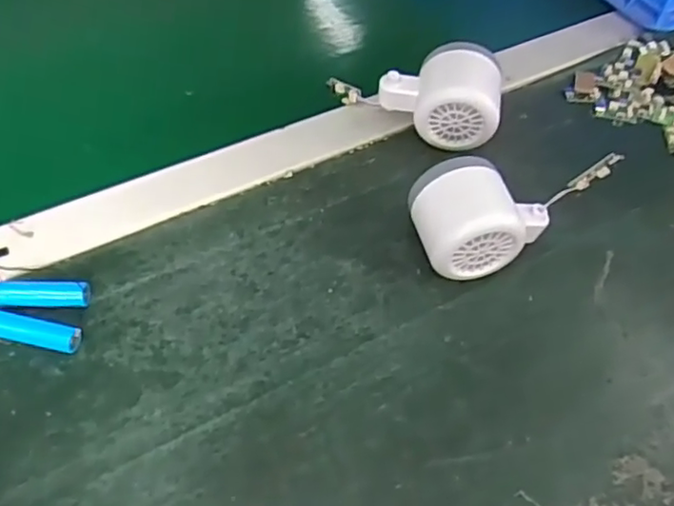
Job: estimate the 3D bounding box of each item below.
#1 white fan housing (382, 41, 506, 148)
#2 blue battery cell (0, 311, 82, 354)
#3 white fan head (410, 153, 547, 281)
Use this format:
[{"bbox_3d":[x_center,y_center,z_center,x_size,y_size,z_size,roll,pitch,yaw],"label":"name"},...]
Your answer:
[{"bbox_3d":[0.073,-0.111,0.454,0.085,0.057,0.064,8,53,2],"label":"white fan housing"},{"bbox_3d":[-0.168,0.045,0.348,0.050,0.014,0.015,9,53,3],"label":"blue battery cell"},{"bbox_3d":[0.088,-0.021,0.388,0.080,0.057,0.056,-9,54,-11],"label":"white fan head"}]

